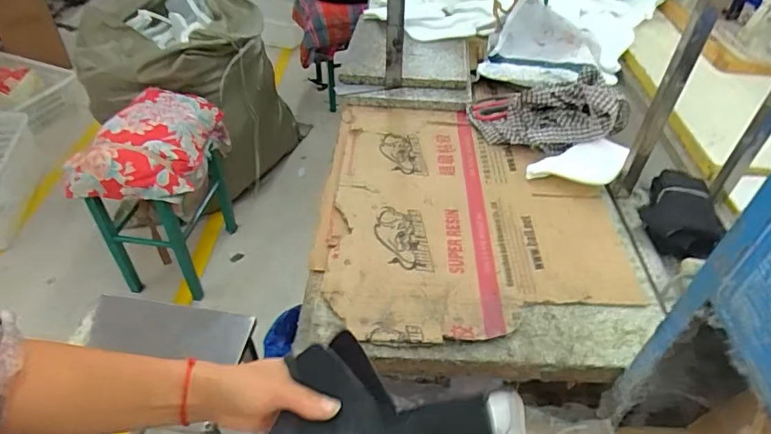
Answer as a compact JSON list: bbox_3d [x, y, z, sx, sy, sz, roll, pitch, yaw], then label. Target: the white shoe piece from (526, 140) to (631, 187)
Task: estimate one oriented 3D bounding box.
[{"bbox_3d":[0.373,-0.096,0.948,0.213,0.029,0.099,-18,47,-20],"label":"white shoe piece"}]

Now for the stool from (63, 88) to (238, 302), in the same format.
[{"bbox_3d":[-0.670,-0.080,1.528,0.296,0.484,0.418,6,44,4],"label":"stool"}]

